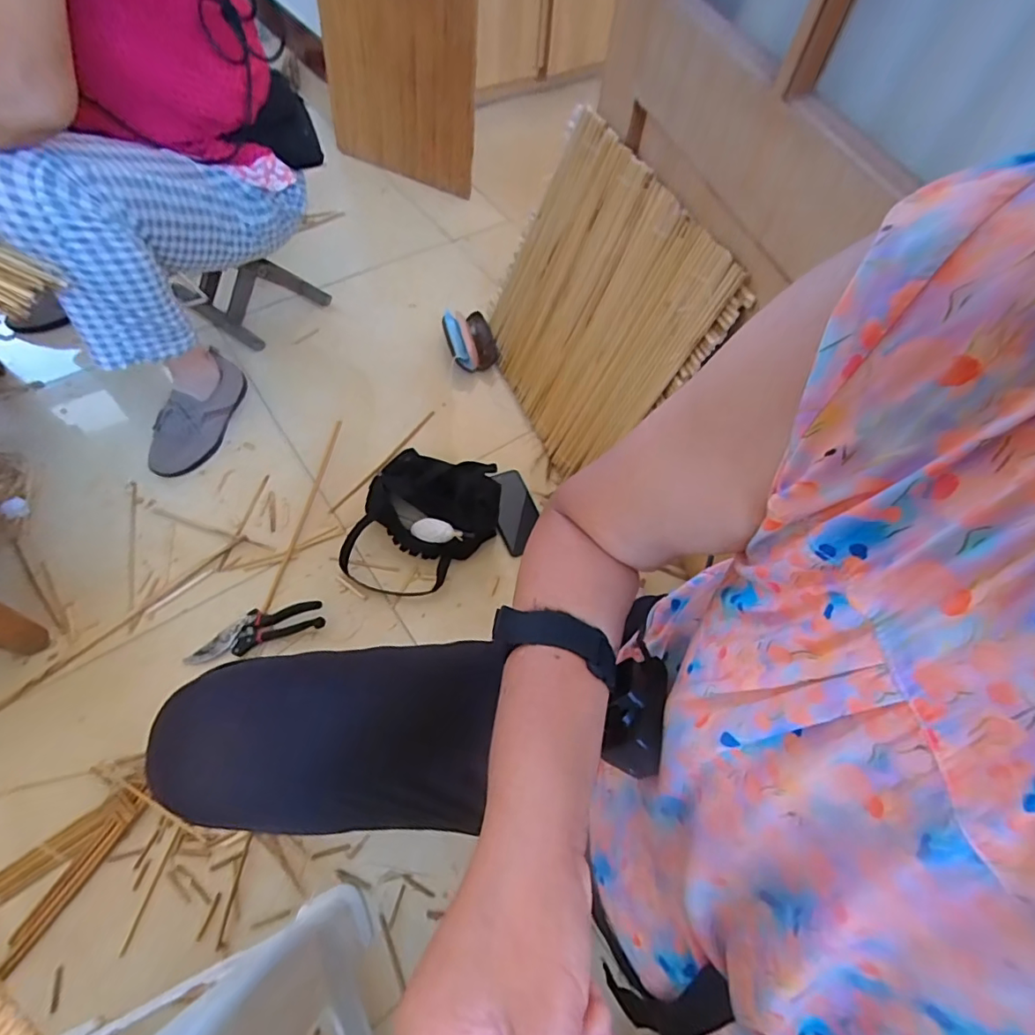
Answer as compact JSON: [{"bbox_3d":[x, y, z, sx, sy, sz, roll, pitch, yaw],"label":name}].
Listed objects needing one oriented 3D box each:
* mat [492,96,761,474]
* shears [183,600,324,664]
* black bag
[{"bbox_3d":[0.104,-0.355,0.916,0.028,0.443,0.515,-1,55,-30],"label":"mat"},{"bbox_3d":[-0.387,0.165,0.796,0.190,0.015,0.055,-17,63,-14],"label":"shears"},{"bbox_3d":[-0.148,0.002,0.888,0.228,0.082,0.254,12,60,3],"label":"black bag"}]

